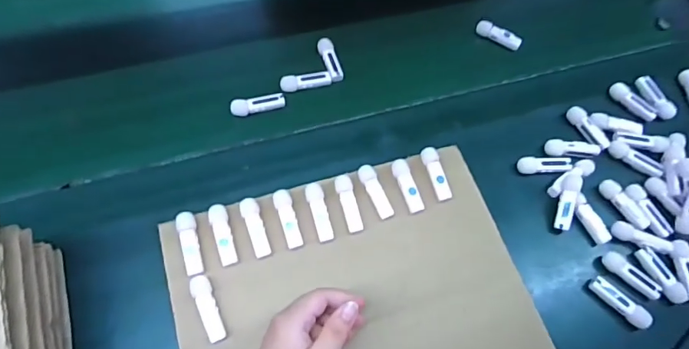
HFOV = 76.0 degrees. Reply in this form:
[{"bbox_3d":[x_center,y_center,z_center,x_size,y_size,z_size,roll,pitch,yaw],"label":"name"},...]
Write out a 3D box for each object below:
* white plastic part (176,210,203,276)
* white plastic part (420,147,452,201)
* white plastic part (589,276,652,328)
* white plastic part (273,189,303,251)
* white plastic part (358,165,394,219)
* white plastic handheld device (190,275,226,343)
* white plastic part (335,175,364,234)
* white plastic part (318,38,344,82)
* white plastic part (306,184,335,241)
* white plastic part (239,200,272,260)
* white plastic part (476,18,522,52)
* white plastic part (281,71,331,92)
[{"bbox_3d":[-0.159,0.070,0.453,0.019,0.007,0.067,-13,65,-10],"label":"white plastic part"},{"bbox_3d":[0.106,-0.002,0.513,0.021,0.008,0.067,-11,65,-9],"label":"white plastic part"},{"bbox_3d":[0.295,0.137,0.471,0.019,0.020,0.062,-37,71,-19],"label":"white plastic part"},{"bbox_3d":[-0.061,0.047,0.474,0.019,0.004,0.065,-13,65,-10],"label":"white plastic part"},{"bbox_3d":[0.034,0.020,0.498,0.021,0.009,0.065,-19,66,-12],"label":"white plastic part"},{"bbox_3d":[-0.134,0.131,0.432,0.019,0.012,0.063,-19,66,-12],"label":"white plastic handheld device"},{"bbox_3d":[0.005,0.032,0.489,0.019,0.011,0.065,-11,65,-8],"label":"white plastic part"},{"bbox_3d":[-0.017,-0.154,0.590,0.021,0.007,0.069,-19,66,-12],"label":"white plastic part"},{"bbox_3d":[-0.027,0.041,0.480,0.019,0.012,0.064,-12,65,-9],"label":"white plastic part"},{"bbox_3d":[-0.095,0.057,0.470,0.020,0.009,0.065,-15,65,-10],"label":"white plastic part"},{"bbox_3d":[0.222,-0.201,0.632,0.067,0.013,0.024,33,66,13],"label":"white plastic part"},{"bbox_3d":[-0.049,-0.121,0.568,0.065,0.008,0.021,-9,64,-8],"label":"white plastic part"}]

